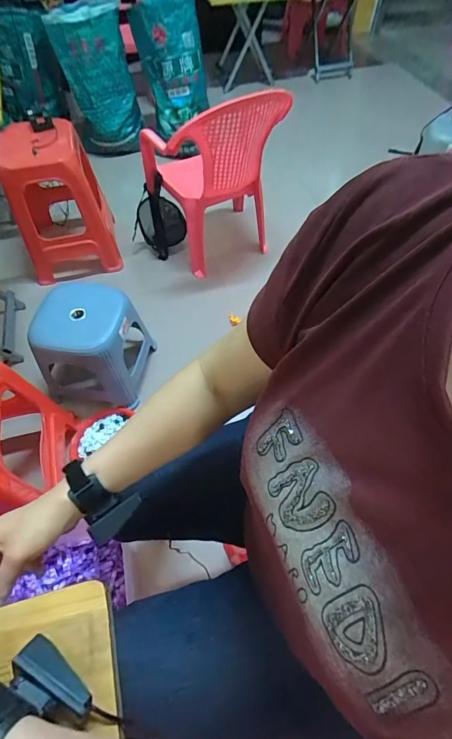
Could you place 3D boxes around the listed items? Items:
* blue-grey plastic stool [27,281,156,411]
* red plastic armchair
[{"bbox_3d":[-0.413,-0.068,1.184,0.270,0.303,0.255,5,57,3],"label":"blue-grey plastic stool"},{"bbox_3d":[-0.050,-0.705,1.386,0.453,0.633,0.454,-16,58,-10],"label":"red plastic armchair"}]

